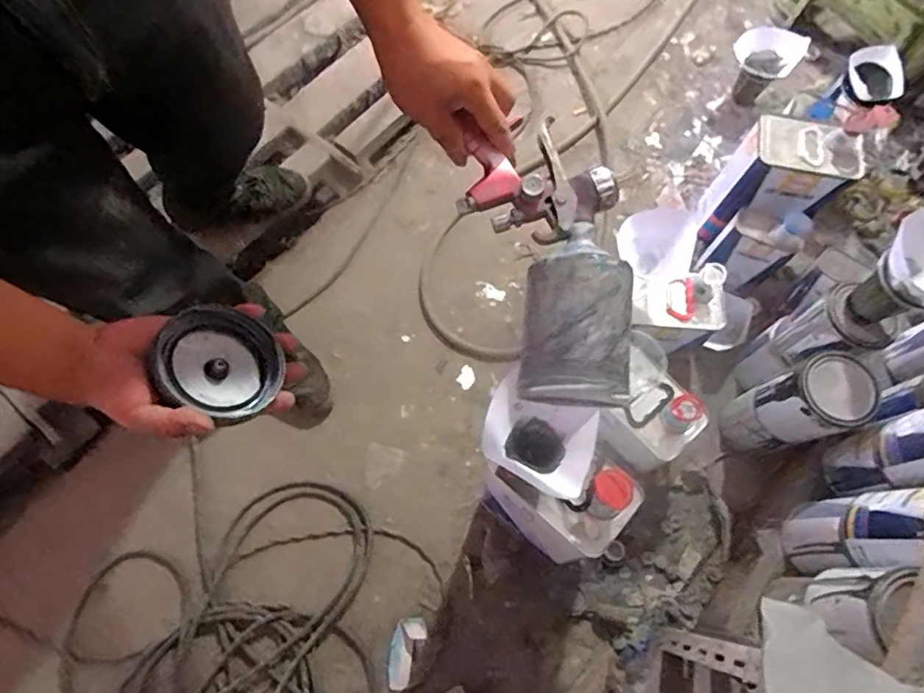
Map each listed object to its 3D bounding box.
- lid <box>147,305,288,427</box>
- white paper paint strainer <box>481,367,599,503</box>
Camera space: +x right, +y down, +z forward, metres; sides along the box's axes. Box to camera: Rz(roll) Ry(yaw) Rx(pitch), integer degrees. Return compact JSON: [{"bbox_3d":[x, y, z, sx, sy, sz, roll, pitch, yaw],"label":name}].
[{"bbox_3d":[-0.200,0.016,0.467,0.093,0.021,0.095,19,50,-24],"label":"lid"},{"bbox_3d":[0.078,0.097,0.601,0.119,0.082,0.104,32,72,11],"label":"white paper paint strainer"}]

